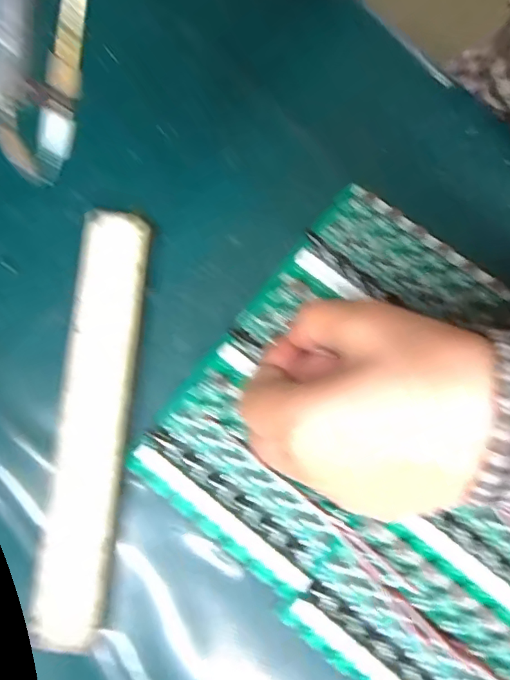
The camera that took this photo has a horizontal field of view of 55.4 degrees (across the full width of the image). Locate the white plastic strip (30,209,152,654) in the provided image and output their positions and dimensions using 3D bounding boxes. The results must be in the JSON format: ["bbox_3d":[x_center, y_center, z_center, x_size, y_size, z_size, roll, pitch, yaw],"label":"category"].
[{"bbox_3d":[-0.075,0.036,0.234,0.030,0.019,0.196,4,79,1],"label":"white plastic strip"}]

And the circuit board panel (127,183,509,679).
[{"bbox_3d":[0.108,0.084,0.234,0.302,0.009,0.186,42,81,6],"label":"circuit board panel"}]

